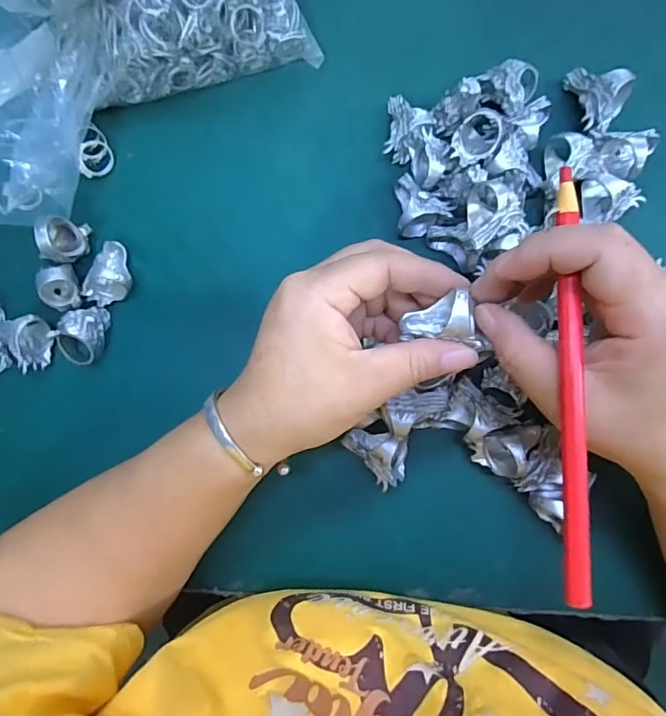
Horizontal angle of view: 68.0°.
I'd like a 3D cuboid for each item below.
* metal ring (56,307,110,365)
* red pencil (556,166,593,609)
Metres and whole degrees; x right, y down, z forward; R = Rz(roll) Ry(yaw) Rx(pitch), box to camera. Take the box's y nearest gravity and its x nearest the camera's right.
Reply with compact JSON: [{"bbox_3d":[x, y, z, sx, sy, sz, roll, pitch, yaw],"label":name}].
[{"bbox_3d":[-0.156,-0.015,0.302,0.024,0.023,0.036,13,86,6],"label":"metal ring"},{"bbox_3d":[0.094,0.009,0.193,0.009,0.004,0.167,0,85,5],"label":"red pencil"}]

